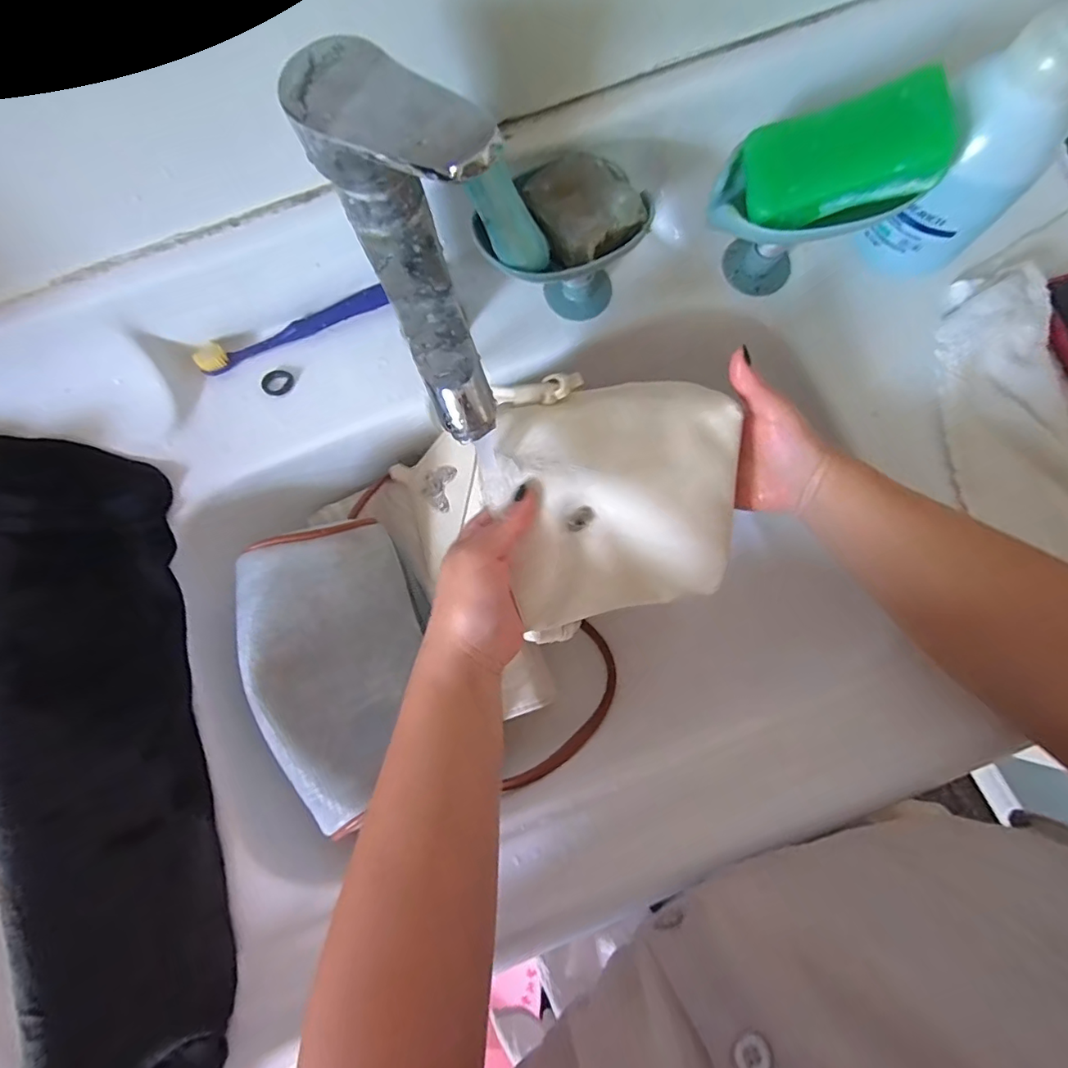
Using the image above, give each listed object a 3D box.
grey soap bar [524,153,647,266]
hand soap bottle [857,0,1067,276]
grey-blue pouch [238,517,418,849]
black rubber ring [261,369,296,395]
[{"bbox_3d":[0.031,-0.202,0.317,0.061,0.018,0.065,-33,79,-5],"label":"grey soap bar"},{"bbox_3d":[0.268,-0.229,0.313,0.064,0.165,0.072,-35,79,-6],"label":"hand soap bottle"},{"bbox_3d":[-0.125,0.084,0.354,0.119,0.051,0.178,-21,86,-33],"label":"grey-blue pouch"},{"bbox_3d":[-0.186,-0.110,0.382,0.022,0.004,0.018,-37,99,-13],"label":"black rubber ring"}]

